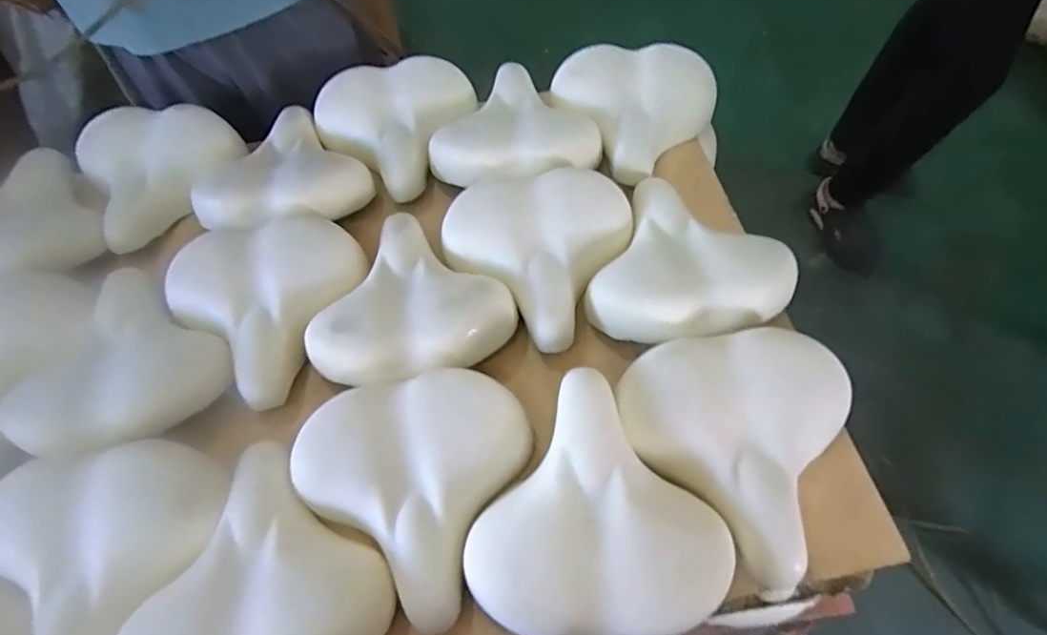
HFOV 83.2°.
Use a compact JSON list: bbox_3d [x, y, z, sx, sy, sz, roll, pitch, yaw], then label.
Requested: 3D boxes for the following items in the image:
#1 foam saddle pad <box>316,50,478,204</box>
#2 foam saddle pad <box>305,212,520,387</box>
[{"bbox_3d":[-0.209,-0.321,0.898,0.235,0.057,0.224,32,83,9],"label":"foam saddle pad"},{"bbox_3d":[-0.155,-0.013,0.709,0.225,0.065,0.213,39,68,24],"label":"foam saddle pad"}]

